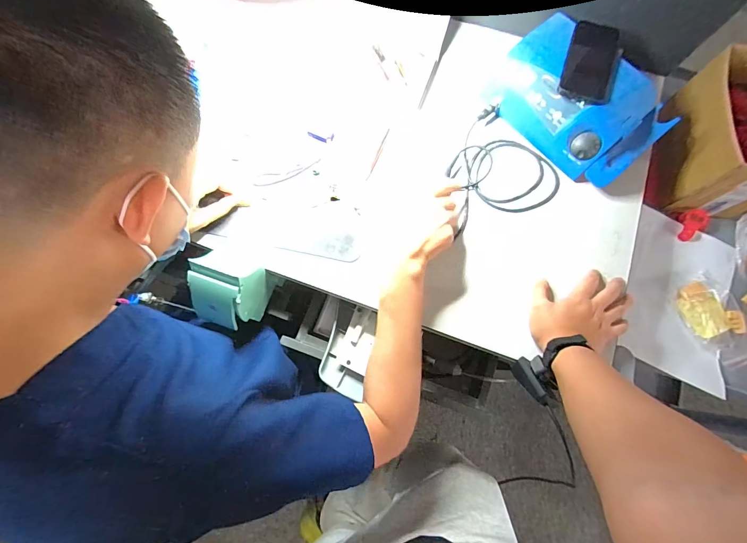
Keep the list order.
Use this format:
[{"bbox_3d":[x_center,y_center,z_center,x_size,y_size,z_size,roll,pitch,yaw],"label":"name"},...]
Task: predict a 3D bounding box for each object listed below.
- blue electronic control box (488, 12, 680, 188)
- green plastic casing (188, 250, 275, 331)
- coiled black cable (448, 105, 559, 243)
[{"bbox_3d":[0.348,-0.289,0.587,0.179,0.076,0.266,-40,78,-10],"label":"blue electronic control box"},{"bbox_3d":[-0.219,0.030,0.531,0.087,0.126,0.103,22,75,6],"label":"green plastic casing"},{"bbox_3d":[0.201,-0.183,0.593,0.207,0.031,0.197,-20,75,-6],"label":"coiled black cable"}]

